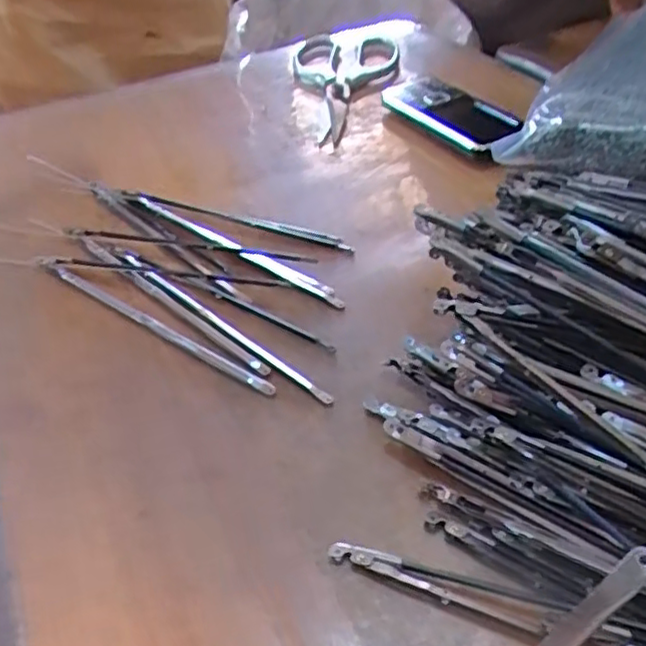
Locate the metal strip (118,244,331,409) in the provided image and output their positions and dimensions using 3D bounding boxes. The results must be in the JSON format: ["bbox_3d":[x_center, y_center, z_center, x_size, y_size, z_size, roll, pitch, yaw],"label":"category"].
[{"bbox_3d":[-0.060,-0.004,0.359,0.179,0.008,0.008,31,53,33],"label":"metal strip"}]

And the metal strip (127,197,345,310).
[{"bbox_3d":[-0.059,-0.048,0.402,0.178,0.009,0.013,25,50,29],"label":"metal strip"}]

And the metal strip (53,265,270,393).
[{"bbox_3d":[-0.092,0.001,0.362,0.171,0.004,0.010,26,51,30],"label":"metal strip"}]

